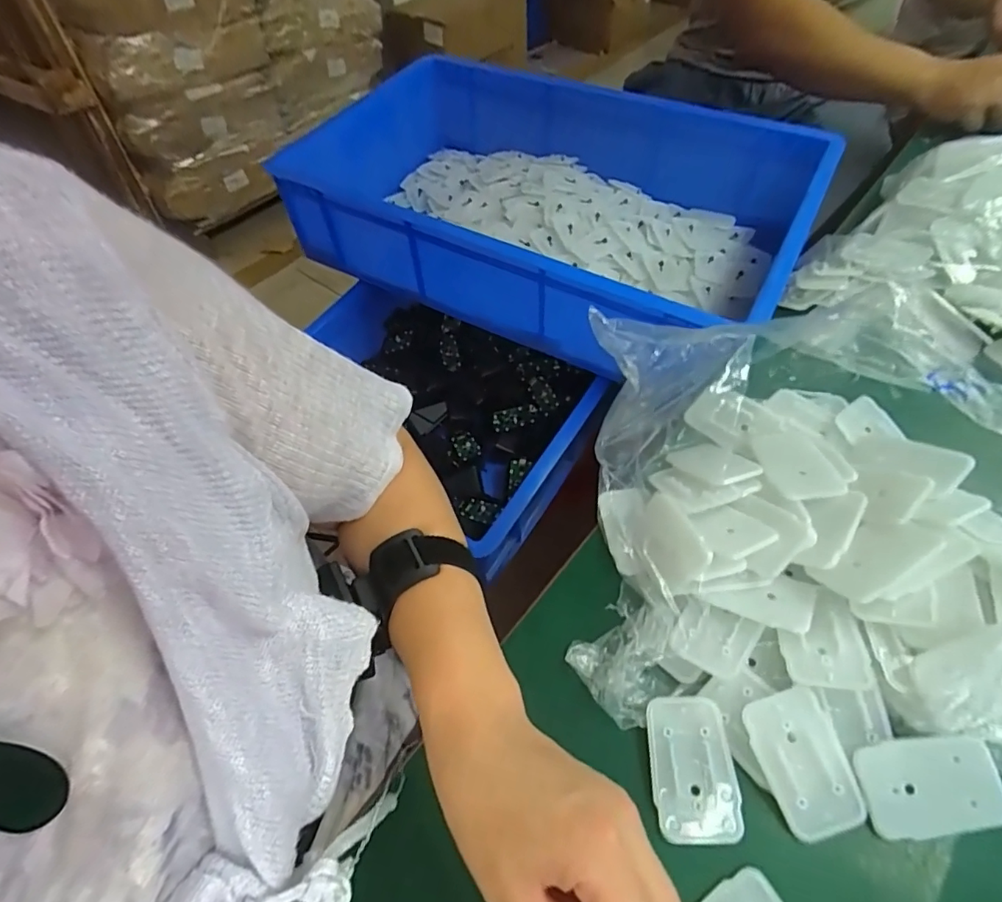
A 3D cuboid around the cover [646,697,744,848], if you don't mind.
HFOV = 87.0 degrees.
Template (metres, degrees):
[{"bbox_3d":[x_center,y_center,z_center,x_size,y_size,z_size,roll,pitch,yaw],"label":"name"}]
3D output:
[{"bbox_3d":[0.107,0.176,0.294,0.045,0.005,0.069,-1,55,4],"label":"cover"}]

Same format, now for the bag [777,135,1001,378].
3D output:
[{"bbox_3d":[0.428,-0.167,0.455,0.258,0.089,0.212,37,65,26],"label":"bag"}]

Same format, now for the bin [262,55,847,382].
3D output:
[{"bbox_3d":[0.044,-0.347,0.731,0.672,0.157,0.361,22,59,19],"label":"bin"}]

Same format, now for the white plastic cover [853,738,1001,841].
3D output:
[{"bbox_3d":[0.223,0.175,0.274,0.065,0.004,0.043,-10,70,7],"label":"white plastic cover"}]

